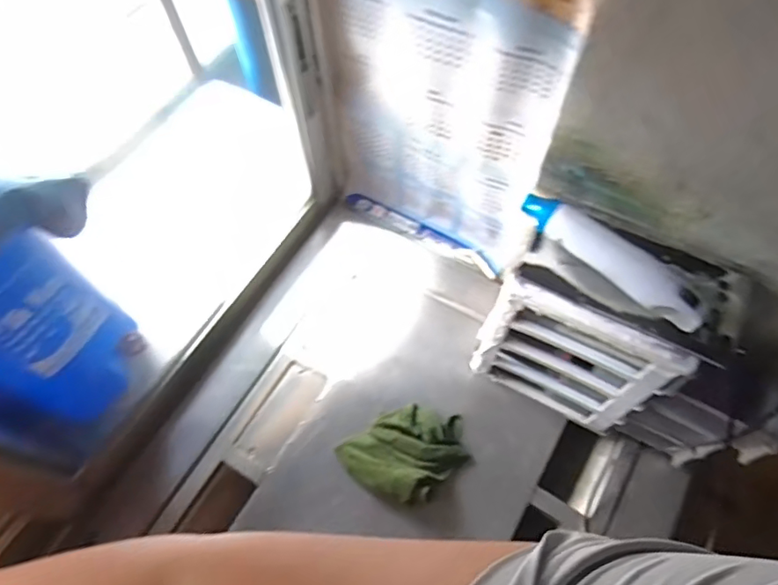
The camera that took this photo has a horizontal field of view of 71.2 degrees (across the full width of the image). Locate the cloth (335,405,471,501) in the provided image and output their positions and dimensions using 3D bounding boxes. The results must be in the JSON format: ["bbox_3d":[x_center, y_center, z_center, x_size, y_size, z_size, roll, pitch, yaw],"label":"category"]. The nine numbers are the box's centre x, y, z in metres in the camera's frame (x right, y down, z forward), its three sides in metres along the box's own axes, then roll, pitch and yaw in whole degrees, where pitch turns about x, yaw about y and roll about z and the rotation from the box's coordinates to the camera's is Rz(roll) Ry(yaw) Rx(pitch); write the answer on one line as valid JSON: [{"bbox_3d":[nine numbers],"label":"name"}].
[{"bbox_3d":[0.030,0.221,0.756,0.175,0.042,0.127,-30,65,-13],"label":"cloth"}]

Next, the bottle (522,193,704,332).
[{"bbox_3d":[0.240,-0.040,0.590,0.215,0.039,0.039,35,68,18],"label":"bottle"}]

